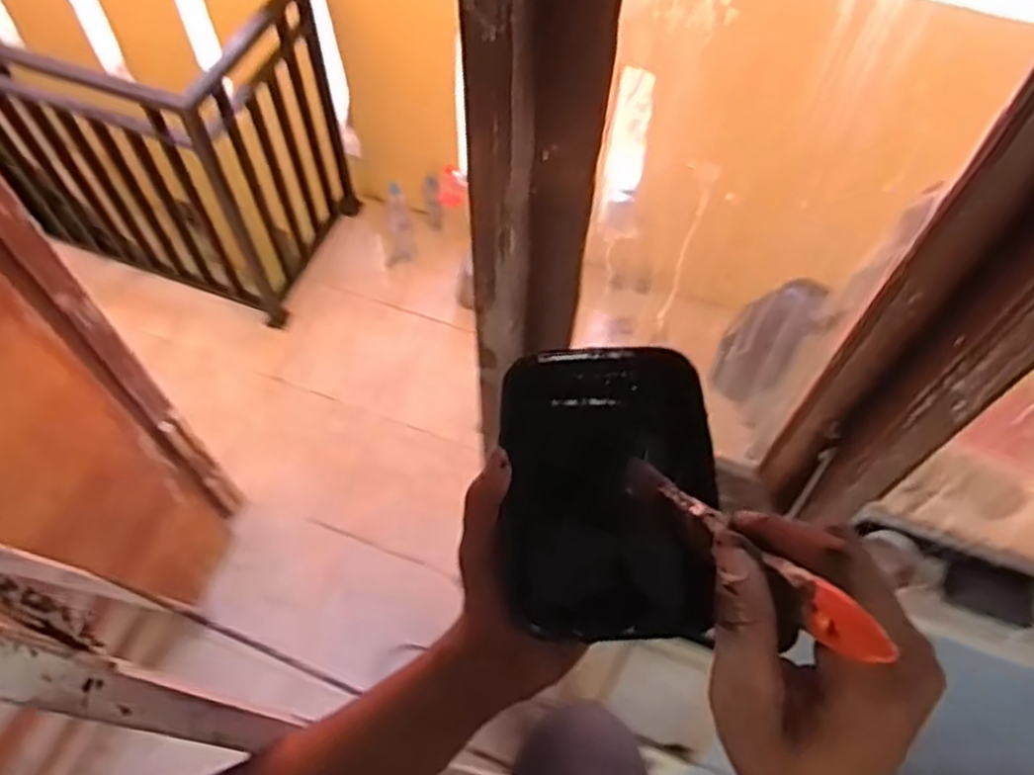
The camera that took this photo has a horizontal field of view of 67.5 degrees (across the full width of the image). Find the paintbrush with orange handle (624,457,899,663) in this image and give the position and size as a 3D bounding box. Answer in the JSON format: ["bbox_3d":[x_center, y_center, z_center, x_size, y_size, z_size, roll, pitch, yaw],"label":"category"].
[{"bbox_3d":[0.083,0.057,0.315,0.015,0.023,0.168,-21,18,-12],"label":"paintbrush with orange handle"}]

